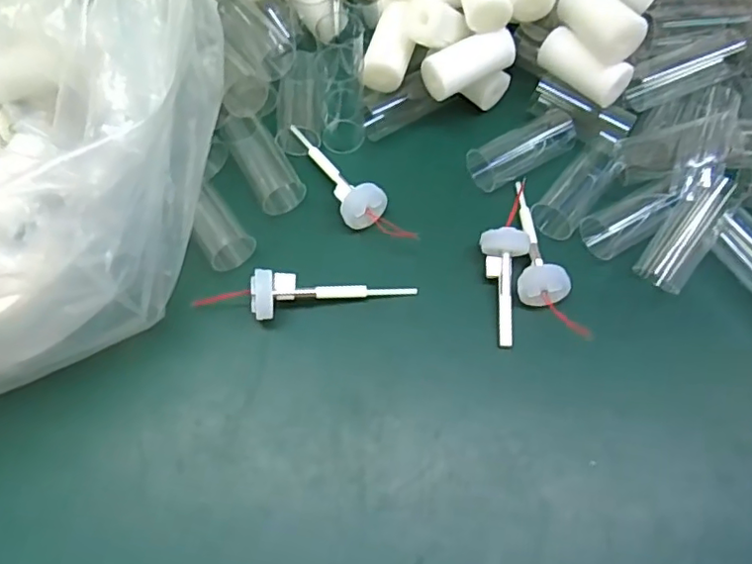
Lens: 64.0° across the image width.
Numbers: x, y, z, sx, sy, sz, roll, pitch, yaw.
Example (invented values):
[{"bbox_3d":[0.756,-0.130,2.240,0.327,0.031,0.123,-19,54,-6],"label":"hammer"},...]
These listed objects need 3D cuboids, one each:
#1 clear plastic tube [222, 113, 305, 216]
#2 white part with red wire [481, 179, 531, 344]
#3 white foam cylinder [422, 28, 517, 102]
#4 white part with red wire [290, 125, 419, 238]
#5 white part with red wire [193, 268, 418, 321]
[{"bbox_3d":[-0.052,-0.055,0.277,0.020,0.015,0.048,-27,68,-13],"label":"clear plastic tube"},{"bbox_3d":[0.055,-0.012,0.259,0.020,0.012,0.078,13,65,5],"label":"white part with red wire"},{"bbox_3d":[0.043,-0.101,0.277,0.042,0.017,0.018,-29,68,-14],"label":"white foam cylinder"},{"bbox_3d":[-0.015,-0.045,0.274,0.020,0.015,0.082,-31,69,-15],"label":"white part with red wire"},{"bbox_3d":[-0.029,0.003,0.250,0.090,0.017,0.018,-9,65,-5],"label":"white part with red wire"}]

